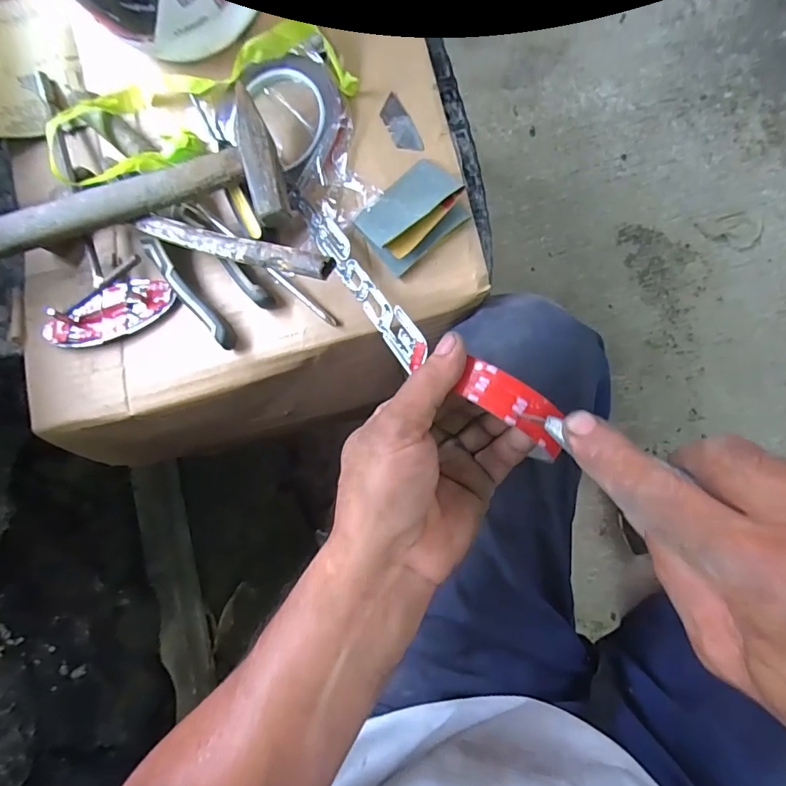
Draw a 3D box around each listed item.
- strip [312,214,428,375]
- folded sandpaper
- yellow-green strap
[{"bbox_3d":[-0.019,-0.073,0.321,0.021,0.005,0.141,-35,66,1],"label":"strip"},{"bbox_3d":[0.013,-0.129,0.337,0.074,0.017,0.056,-41,82,1],"label":"folded sandpaper"},{"bbox_3d":[-0.163,-0.215,0.384,0.240,0.045,0.092,-9,84,5],"label":"yellow-green strap"}]

